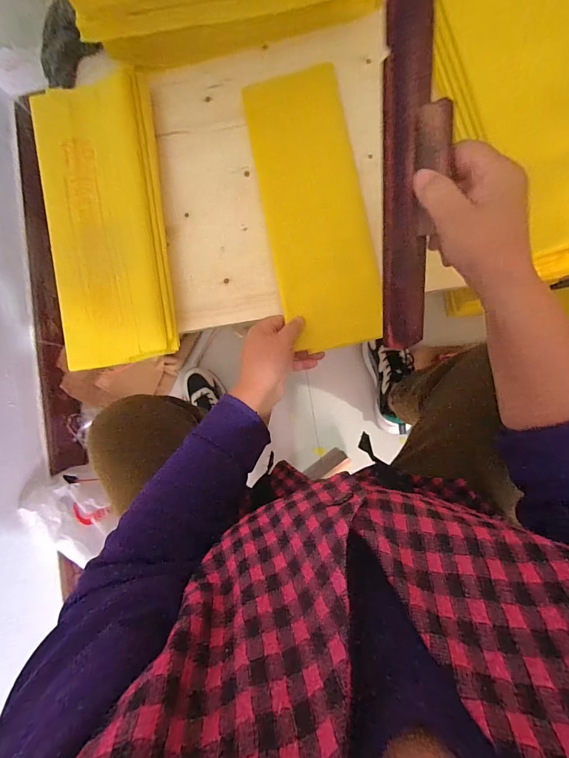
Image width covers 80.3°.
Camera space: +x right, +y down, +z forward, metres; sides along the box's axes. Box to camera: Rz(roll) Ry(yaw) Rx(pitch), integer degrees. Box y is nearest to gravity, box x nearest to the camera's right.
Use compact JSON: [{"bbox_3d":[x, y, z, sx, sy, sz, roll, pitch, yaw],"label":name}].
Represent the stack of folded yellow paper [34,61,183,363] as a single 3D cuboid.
[{"bbox_3d":[-0.228,-0.199,0.431,0.143,0.034,0.358,-10,86,4],"label":"stack of folded yellow paper"}]

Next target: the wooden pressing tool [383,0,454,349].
[{"bbox_3d":[0.100,-0.151,0.263,0.044,0.028,0.251,-4,110,4],"label":"wooden pressing tool"}]

